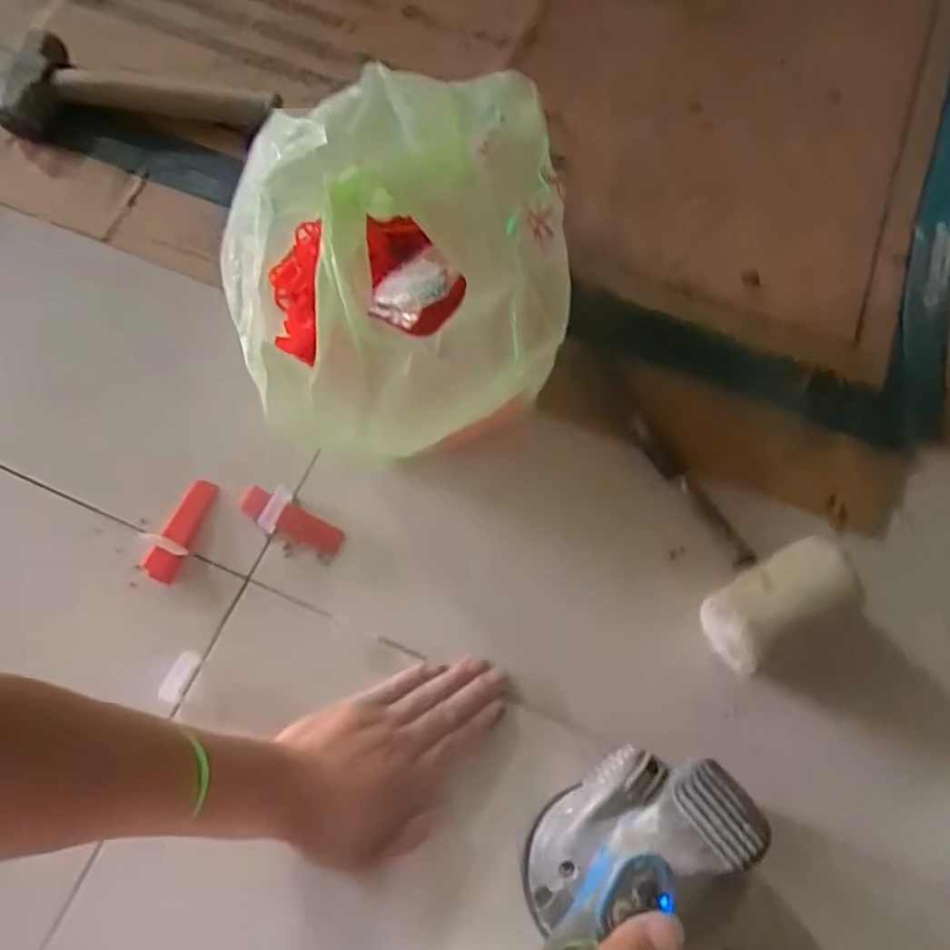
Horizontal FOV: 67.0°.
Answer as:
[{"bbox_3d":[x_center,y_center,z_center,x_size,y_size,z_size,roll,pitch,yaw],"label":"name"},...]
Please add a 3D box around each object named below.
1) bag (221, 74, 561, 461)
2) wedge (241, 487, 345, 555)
[{"bbox_3d":[-0.049,-0.162,0.545,0.250,0.221,0.282,-4,70,-4],"label":"bag"},{"bbox_3d":[-0.144,0.036,0.566,0.085,0.013,0.024,28,71,-5],"label":"wedge"}]

